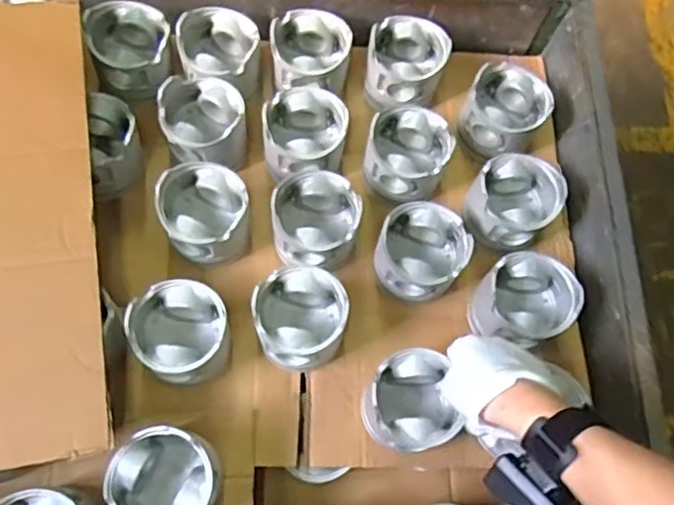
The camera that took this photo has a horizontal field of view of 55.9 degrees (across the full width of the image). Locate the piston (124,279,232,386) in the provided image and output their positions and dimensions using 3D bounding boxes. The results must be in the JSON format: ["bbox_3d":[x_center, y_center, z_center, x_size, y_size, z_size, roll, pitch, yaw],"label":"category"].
[{"bbox_3d":[-0.155,0.080,0.643,0.089,0.086,0.095,2,70,-5],"label":"piston"}]

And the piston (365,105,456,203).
[{"bbox_3d":[0.079,-0.112,0.730,0.093,0.074,0.096,2,70,-5],"label":"piston"}]

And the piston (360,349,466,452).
[{"bbox_3d":[0.070,0.146,0.621,0.086,0.080,0.089,-14,74,-6],"label":"piston"}]

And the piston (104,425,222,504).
[{"bbox_3d":[-0.159,0.213,0.595,0.091,0.087,0.090,2,70,-5],"label":"piston"}]

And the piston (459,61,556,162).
[{"bbox_3d":[0.195,-0.164,0.758,0.101,0.073,0.094,2,70,-5],"label":"piston"}]

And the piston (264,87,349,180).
[{"bbox_3d":[-0.036,-0.132,0.733,0.092,0.086,0.100,2,70,-5],"label":"piston"}]

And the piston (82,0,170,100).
[{"bbox_3d":[-0.238,-0.238,0.743,0.090,0.062,0.100,-5,71,-8],"label":"piston"}]

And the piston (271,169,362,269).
[{"bbox_3d":[-0.023,-0.031,0.701,0.090,0.086,0.092,2,70,-5],"label":"piston"}]

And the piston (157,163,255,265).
[{"bbox_3d":[-0.142,-0.041,0.688,0.093,0.075,0.100,-10,72,-9],"label":"piston"}]

